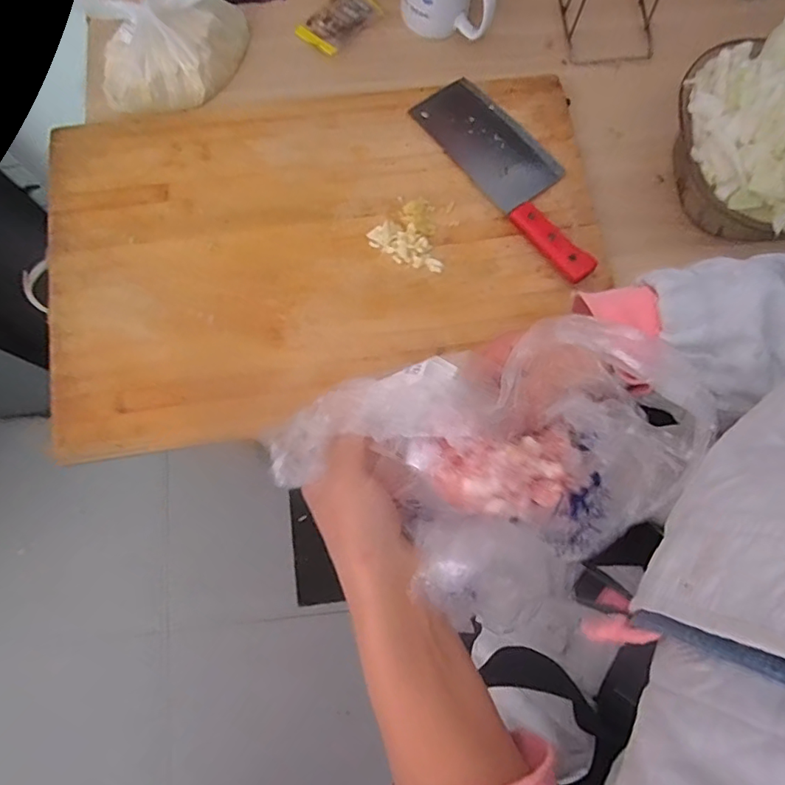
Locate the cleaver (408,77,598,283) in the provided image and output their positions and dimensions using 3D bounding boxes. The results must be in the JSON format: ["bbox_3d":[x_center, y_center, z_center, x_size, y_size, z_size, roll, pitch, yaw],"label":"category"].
[{"bbox_3d":[0.129,-0.231,0.543,0.081,0.023,0.257,-37,80,-9],"label":"cleaver"}]

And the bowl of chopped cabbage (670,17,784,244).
[{"bbox_3d":[0.385,-0.245,0.508,0.193,0.129,0.207,0,77,-1],"label":"bowl of chopped cabbage"}]

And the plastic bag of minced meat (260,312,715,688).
[{"bbox_3d":[0.052,0.031,0.267,0.178,0.053,0.144,33,79,6],"label":"plastic bag of minced meat"}]

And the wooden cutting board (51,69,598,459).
[{"bbox_3d":[-0.069,-0.164,0.537,0.545,0.029,0.352,-15,78,-4],"label":"wooden cutting board"}]

